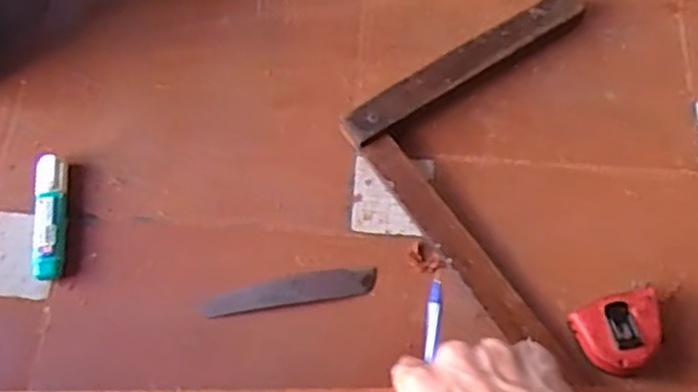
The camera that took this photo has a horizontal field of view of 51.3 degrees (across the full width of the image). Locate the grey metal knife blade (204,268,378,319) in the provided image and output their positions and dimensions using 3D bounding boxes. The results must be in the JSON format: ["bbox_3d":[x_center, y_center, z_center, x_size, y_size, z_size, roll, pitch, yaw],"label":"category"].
[{"bbox_3d":[-0.046,0.076,0.581,0.134,0.011,0.024,-7,66,-4],"label":"grey metal knife blade"}]

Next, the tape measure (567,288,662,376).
[{"bbox_3d":[0.206,0.104,0.547,0.069,0.032,0.056,-17,67,-9],"label":"tape measure"}]

